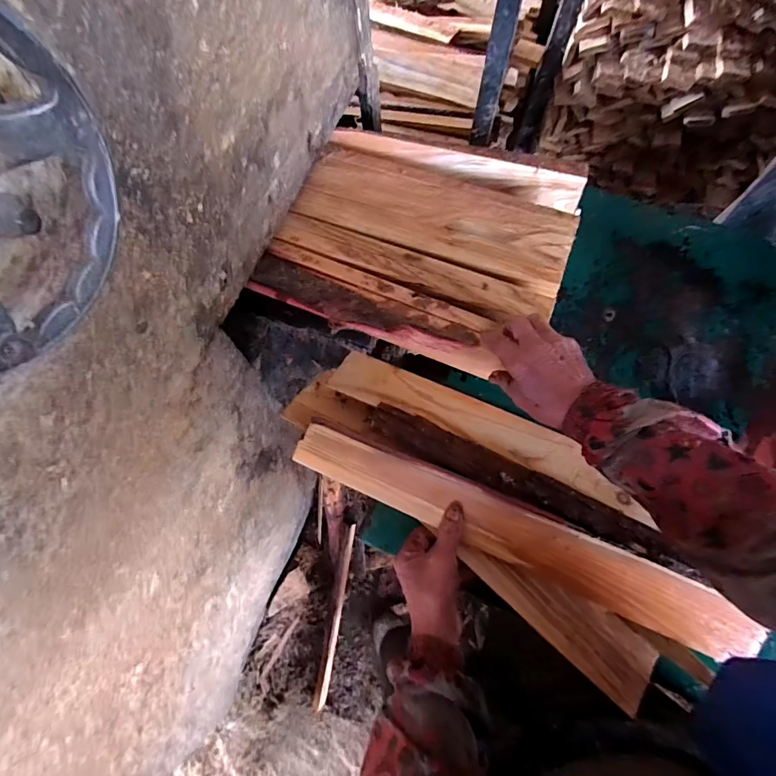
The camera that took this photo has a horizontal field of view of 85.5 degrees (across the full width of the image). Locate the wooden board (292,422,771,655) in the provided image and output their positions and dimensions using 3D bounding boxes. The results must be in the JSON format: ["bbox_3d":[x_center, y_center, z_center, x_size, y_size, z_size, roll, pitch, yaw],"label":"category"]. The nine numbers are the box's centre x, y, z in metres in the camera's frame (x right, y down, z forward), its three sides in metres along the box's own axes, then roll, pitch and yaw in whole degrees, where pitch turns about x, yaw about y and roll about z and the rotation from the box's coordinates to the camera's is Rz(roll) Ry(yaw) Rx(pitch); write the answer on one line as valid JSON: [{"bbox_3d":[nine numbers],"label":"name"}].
[{"bbox_3d":[0.131,0.164,0.473,0.511,0.013,0.075,22,103,11],"label":"wooden board"}]

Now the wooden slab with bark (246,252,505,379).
[{"bbox_3d":[-0.028,-0.096,0.548,0.336,0.074,0.027,23,70,10],"label":"wooden slab with bark"}]

